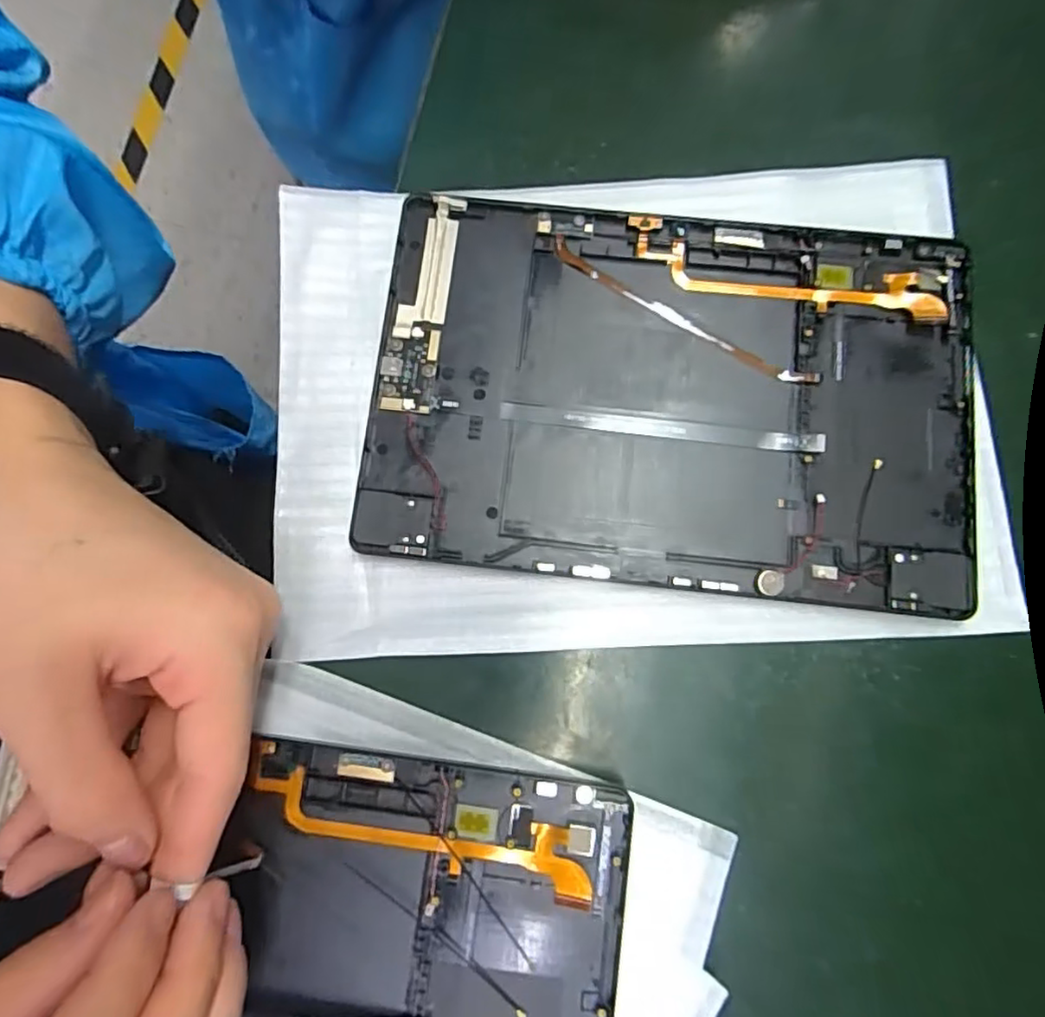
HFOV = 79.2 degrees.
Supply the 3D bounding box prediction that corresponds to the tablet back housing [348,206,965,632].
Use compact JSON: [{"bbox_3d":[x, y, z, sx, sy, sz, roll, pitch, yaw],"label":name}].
[{"bbox_3d":[0.059,-0.046,0.255,0.234,0.004,0.154,6,80,2],"label":"tablet back housing"}]

